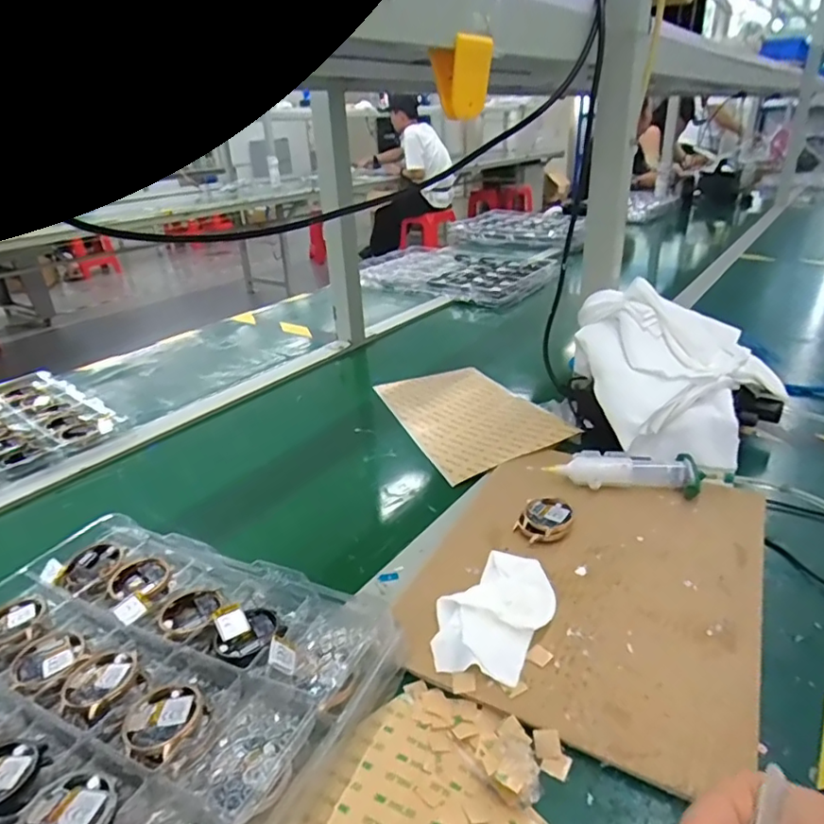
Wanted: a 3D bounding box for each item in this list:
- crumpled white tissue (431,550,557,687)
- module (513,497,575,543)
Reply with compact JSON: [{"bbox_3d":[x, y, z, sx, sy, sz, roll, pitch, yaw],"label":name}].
[{"bbox_3d":[0.064,0.149,0.435,0.072,0.016,0.122,15,31,30],"label":"crumpled white tissue"},{"bbox_3d":[0.120,0.097,0.522,0.045,0.015,0.053,17,32,34],"label":"module"}]

